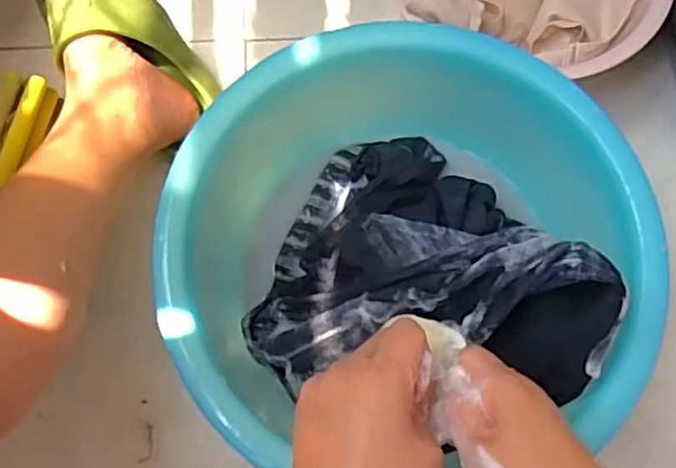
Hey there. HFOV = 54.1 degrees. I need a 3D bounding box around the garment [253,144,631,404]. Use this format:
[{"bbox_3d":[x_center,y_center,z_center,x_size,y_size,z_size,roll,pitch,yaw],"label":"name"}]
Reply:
[{"bbox_3d":[0.071,0.001,0.527,0.244,0.171,0.219,8,73,1],"label":"garment"}]

